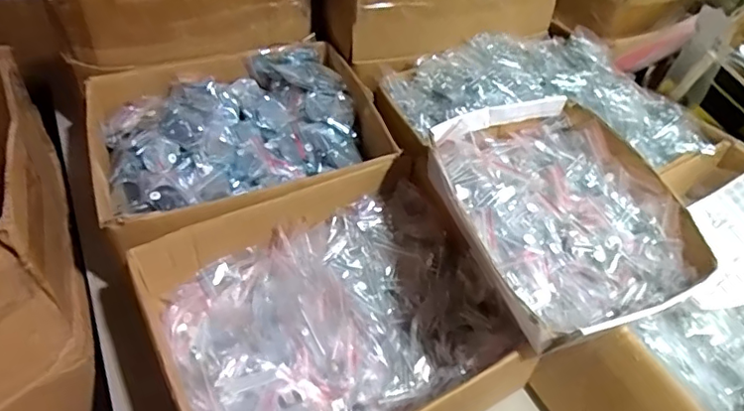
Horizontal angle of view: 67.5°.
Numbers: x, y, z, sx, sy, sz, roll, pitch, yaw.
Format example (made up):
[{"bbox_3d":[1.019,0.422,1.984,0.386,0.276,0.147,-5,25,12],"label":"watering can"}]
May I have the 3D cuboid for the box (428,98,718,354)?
[{"bbox_3d":[0.169,0.007,0.510,0.192,0.060,0.239,-13,50,-16],"label":"box"}]

